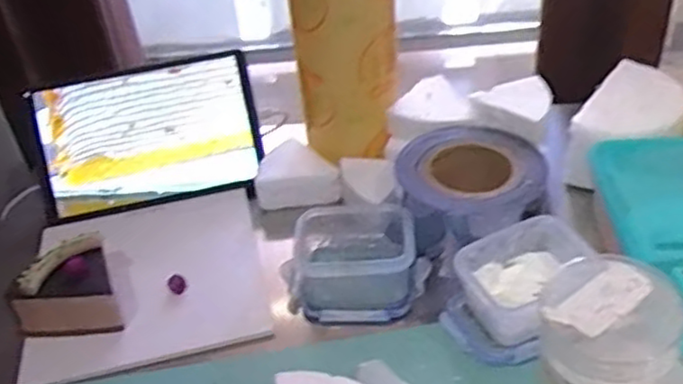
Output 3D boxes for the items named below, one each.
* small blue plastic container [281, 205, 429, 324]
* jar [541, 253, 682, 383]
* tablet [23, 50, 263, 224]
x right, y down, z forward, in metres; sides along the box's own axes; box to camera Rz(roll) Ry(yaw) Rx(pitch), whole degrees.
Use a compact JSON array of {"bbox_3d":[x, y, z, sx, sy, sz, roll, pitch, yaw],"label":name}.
[{"bbox_3d":[0.011,0.064,0.619,0.126,0.056,0.099,-7,38,-2],"label":"small blue plastic container"},{"bbox_3d":[0.186,0.113,0.481,0.086,0.112,0.084,-4,38,3],"label":"jar"},{"bbox_3d":[-0.210,-0.060,0.744,0.234,0.146,0.016,-11,7,-7],"label":"tablet"}]

